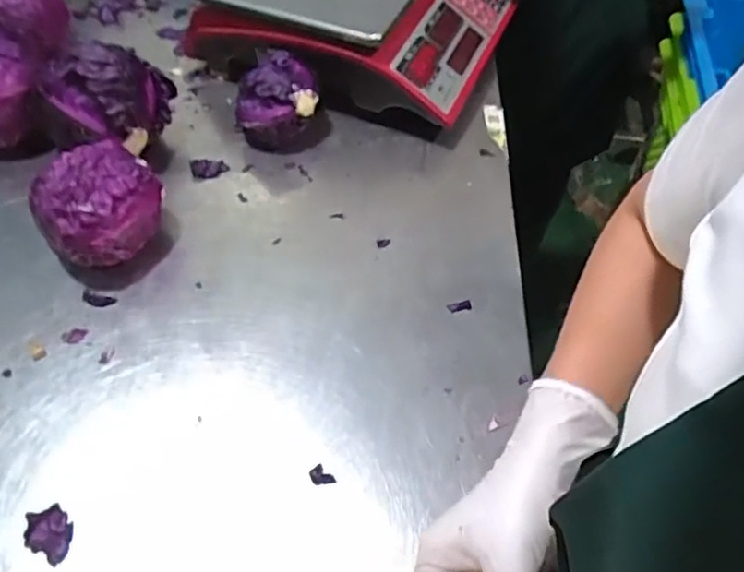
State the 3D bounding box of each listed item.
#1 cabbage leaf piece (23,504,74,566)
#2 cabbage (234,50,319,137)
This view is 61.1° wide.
[{"bbox_3d":[-0.212,0.163,0.414,0.026,0.013,0.034,-34,63,-23],"label":"cabbage leaf piece"},{"bbox_3d":[-0.099,-0.191,0.648,0.085,0.086,0.083,-7,56,-8],"label":"cabbage"}]

